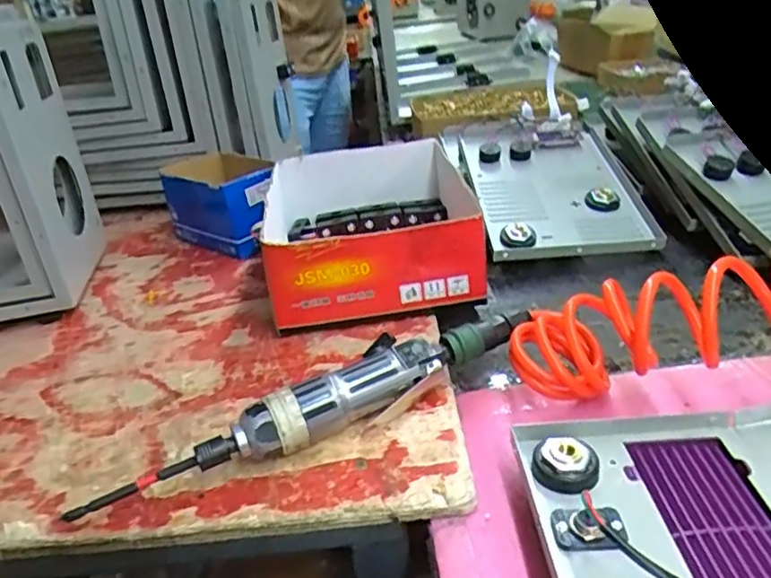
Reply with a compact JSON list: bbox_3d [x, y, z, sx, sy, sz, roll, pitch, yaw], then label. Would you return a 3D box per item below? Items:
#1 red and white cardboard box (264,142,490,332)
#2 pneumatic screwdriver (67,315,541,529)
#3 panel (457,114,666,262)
[{"bbox_3d":[-0.018,-0.067,0.673,0.214,0.097,0.295,-7,28,2],"label":"red and white cardboard box"},{"bbox_3d":[-0.045,0.084,0.444,0.338,0.049,0.048,-18,30,-18],"label":"pneumatic screwdriver"},{"bbox_3d":[0.197,-0.128,0.758,0.183,0.028,0.273,-4,41,1],"label":"panel"}]

